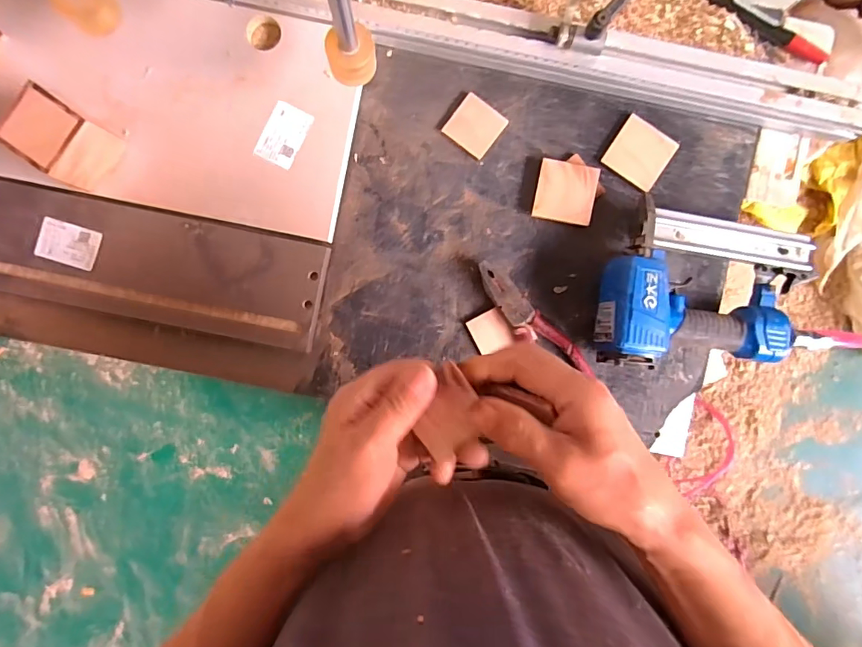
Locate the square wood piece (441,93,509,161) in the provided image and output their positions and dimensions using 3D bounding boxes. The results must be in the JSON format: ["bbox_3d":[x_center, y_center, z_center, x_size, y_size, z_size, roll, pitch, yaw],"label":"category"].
[{"bbox_3d":[0.047,-0.207,0.496,0.052,0.006,0.049,37,90,-2],"label":"square wood piece"}]

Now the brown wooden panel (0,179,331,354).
[{"bbox_3d":[-0.335,-0.068,0.476,0.442,0.019,0.110,11,91,-2],"label":"brown wooden panel"}]

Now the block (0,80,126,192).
[{"bbox_3d":[-0.342,-0.171,0.441,0.064,0.064,0.062,35,90,-2],"label":"block"}]

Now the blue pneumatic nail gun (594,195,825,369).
[{"bbox_3d":[0.291,-0.034,0.480,0.236,0.061,0.159,5,91,-2],"label":"blue pneumatic nail gun"}]

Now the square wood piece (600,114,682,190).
[{"bbox_3d":[0.222,-0.180,0.497,0.060,0.011,0.056,33,90,-2],"label":"square wood piece"}]

